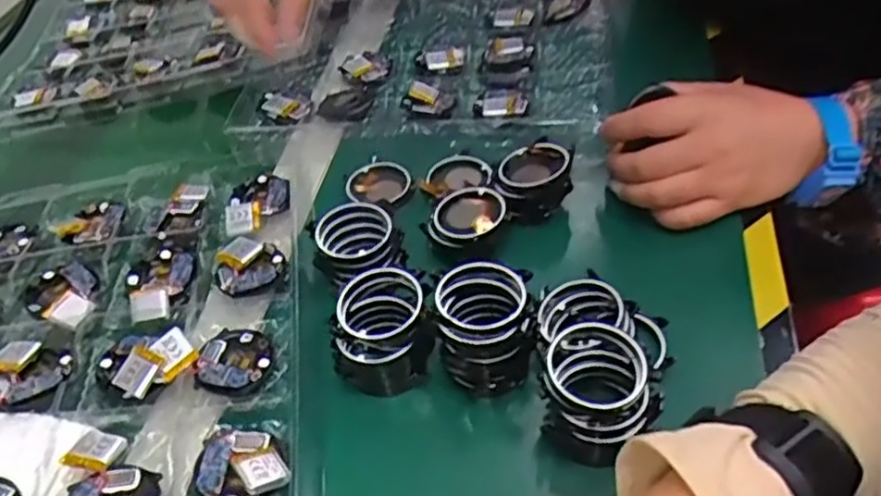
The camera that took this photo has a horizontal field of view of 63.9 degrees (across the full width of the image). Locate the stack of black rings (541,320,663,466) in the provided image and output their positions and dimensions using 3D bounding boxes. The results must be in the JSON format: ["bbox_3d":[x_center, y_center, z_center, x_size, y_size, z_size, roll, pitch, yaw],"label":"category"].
[{"bbox_3d":[0.075,0.074,0.342,0.055,0.059,0.046,16,46,14],"label":"stack of black rings"}]

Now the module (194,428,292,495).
[{"bbox_3d":[-0.096,0.104,0.339,0.041,0.012,0.042,-5,46,5],"label":"module"}]

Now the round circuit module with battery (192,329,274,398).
[{"bbox_3d":[-0.112,0.059,0.384,0.038,0.004,0.043,6,43,9],"label":"round circuit module with battery"}]

